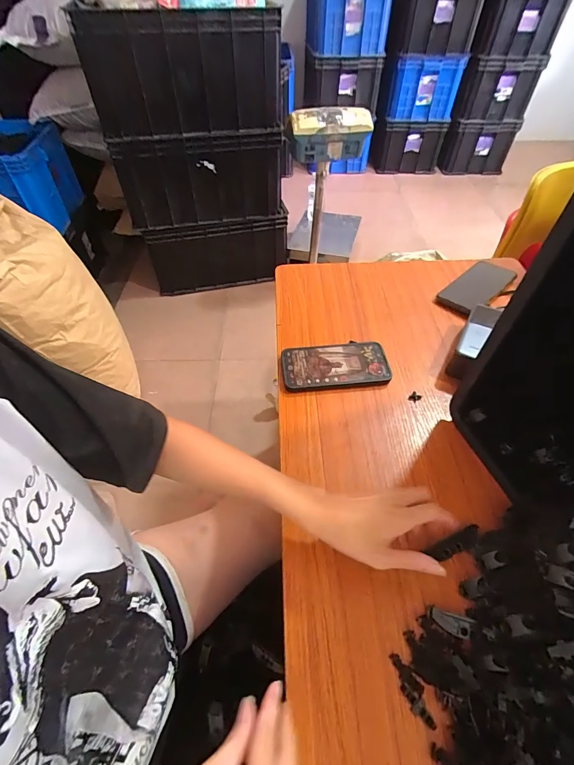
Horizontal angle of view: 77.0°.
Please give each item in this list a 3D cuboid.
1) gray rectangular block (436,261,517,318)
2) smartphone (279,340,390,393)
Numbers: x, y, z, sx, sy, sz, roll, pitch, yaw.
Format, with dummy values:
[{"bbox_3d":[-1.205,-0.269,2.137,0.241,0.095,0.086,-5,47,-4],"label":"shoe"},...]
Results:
[{"bbox_3d":[0.348,-0.178,0.665,0.154,0.020,0.079,-35,58,-24],"label":"gray rectangular block"},{"bbox_3d":[0.074,-0.024,0.554,0.159,0.017,0.081,-5,51,-2],"label":"smartphone"}]

